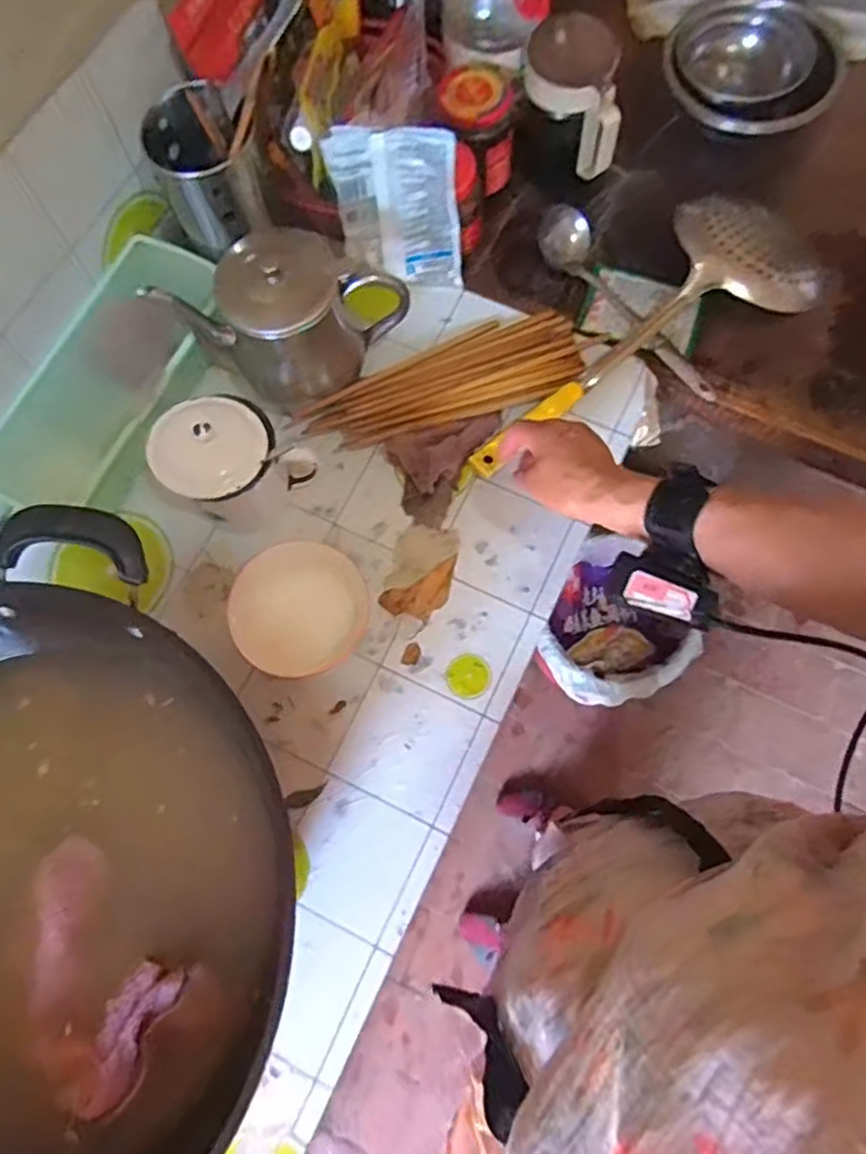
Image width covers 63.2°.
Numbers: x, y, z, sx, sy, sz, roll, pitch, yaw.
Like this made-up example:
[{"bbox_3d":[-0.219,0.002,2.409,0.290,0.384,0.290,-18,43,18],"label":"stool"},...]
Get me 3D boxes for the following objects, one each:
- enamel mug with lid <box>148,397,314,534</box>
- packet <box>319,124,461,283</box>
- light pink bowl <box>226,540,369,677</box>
[{"bbox_3d":[-0.174,-0.099,0.617,0.084,0.115,0.102,37,78,11],"label":"enamel mug with lid"},{"bbox_3d":[-0.033,-0.343,0.666,0.113,0.147,0.014,0,56,6],"label":"packet"},{"bbox_3d":[-0.116,0.027,0.615,0.115,0.045,0.101,-31,75,-7],"label":"light pink bowl"}]

